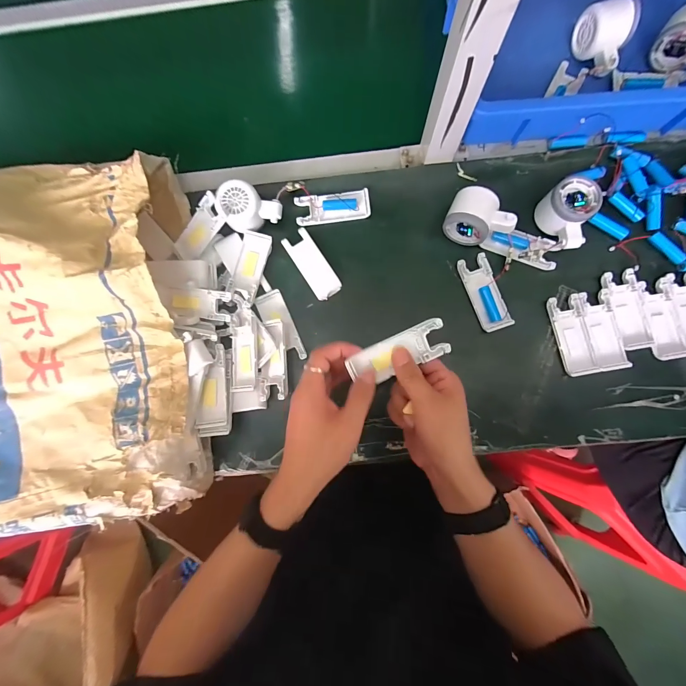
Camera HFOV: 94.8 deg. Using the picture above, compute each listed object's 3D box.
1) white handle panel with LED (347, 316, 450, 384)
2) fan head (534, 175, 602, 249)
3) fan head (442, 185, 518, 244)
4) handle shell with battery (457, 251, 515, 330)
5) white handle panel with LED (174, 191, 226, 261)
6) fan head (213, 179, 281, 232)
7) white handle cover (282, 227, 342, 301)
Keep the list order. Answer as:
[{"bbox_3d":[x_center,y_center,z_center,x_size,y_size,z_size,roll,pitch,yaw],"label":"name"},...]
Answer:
[{"bbox_3d":[0.056,0.011,0.320,0.100,0.011,0.041,-24,101,-2],"label":"white handle panel with LED"},{"bbox_3d":[0.299,-0.167,0.413,0.055,0.049,0.079,-23,82,0],"label":"fan head"},{"bbox_3d":[0.179,-0.163,0.416,0.080,0.051,0.057,27,85,6],"label":"fan head"},{"bbox_3d":[0.190,-0.067,0.424,0.039,0.015,0.102,-19,82,0],"label":"handle shell with battery"},{"bbox_3d":[-0.194,-0.151,0.425,0.095,0.012,0.040,-38,81,28],"label":"white handle panel with LED"},{"bbox_3d":[-0.126,-0.184,0.427,0.081,0.046,0.057,-16,82,1],"label":"fan head"},{"bbox_3d":[-0.043,-0.109,0.435,0.039,0.006,0.100,-35,82,-2],"label":"white handle cover"}]

